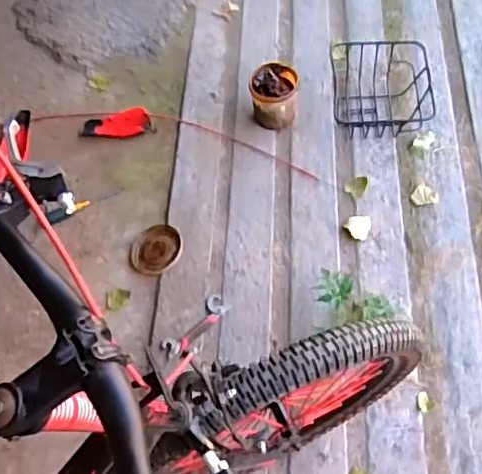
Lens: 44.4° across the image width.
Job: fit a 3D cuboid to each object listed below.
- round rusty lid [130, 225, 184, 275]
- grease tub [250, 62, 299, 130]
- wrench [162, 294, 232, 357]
[{"bbox_3d":[-0.200,0.028,1.397,0.122,0.016,0.123,-1,63,3],"label":"round rusty lid"},{"bbox_3d":[0.085,-0.351,1.506,0.114,0.134,0.120,-1,63,3],"label":"grease tub"},{"bbox_3d":[-0.097,0.190,1.275,0.166,0.013,0.051,-42,68,-17],"label":"wrench"}]

